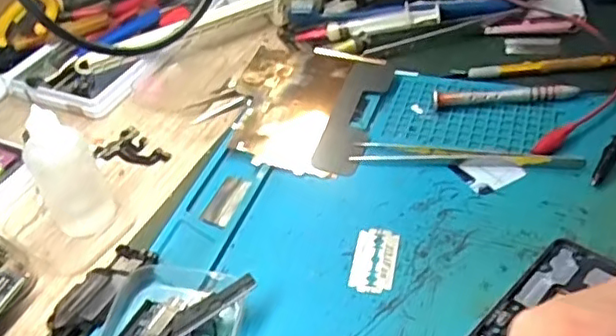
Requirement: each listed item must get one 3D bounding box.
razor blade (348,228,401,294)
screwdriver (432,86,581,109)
[{"bbox_3d":[0.035,0.048,0.333,0.023,0.004,0.041,6,44,14],"label":"razor blade"},{"bbox_3d":[0.130,-0.049,0.418,0.092,0.011,0.014,-1,42,7],"label":"screwdriver"}]

